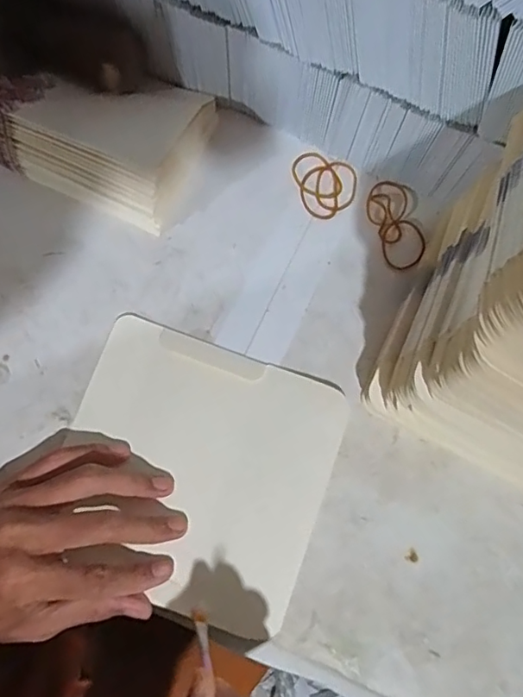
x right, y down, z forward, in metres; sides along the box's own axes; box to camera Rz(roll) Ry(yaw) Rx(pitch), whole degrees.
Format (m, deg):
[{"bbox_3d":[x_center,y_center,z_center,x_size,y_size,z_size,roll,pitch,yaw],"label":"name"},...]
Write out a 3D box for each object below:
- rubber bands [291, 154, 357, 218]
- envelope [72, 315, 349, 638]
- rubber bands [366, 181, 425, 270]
[{"bbox_3d":[0.050,-0.124,0.394,0.046,0.004,0.054,-16,79,-5],"label":"rubber bands"},{"bbox_3d":[-0.043,0.078,0.343,0.164,0.008,0.158,19,78,3],"label":"envelope"},{"bbox_3d":[0.098,-0.092,0.392,0.034,0.004,0.069,-15,79,-5],"label":"rubber bands"}]

